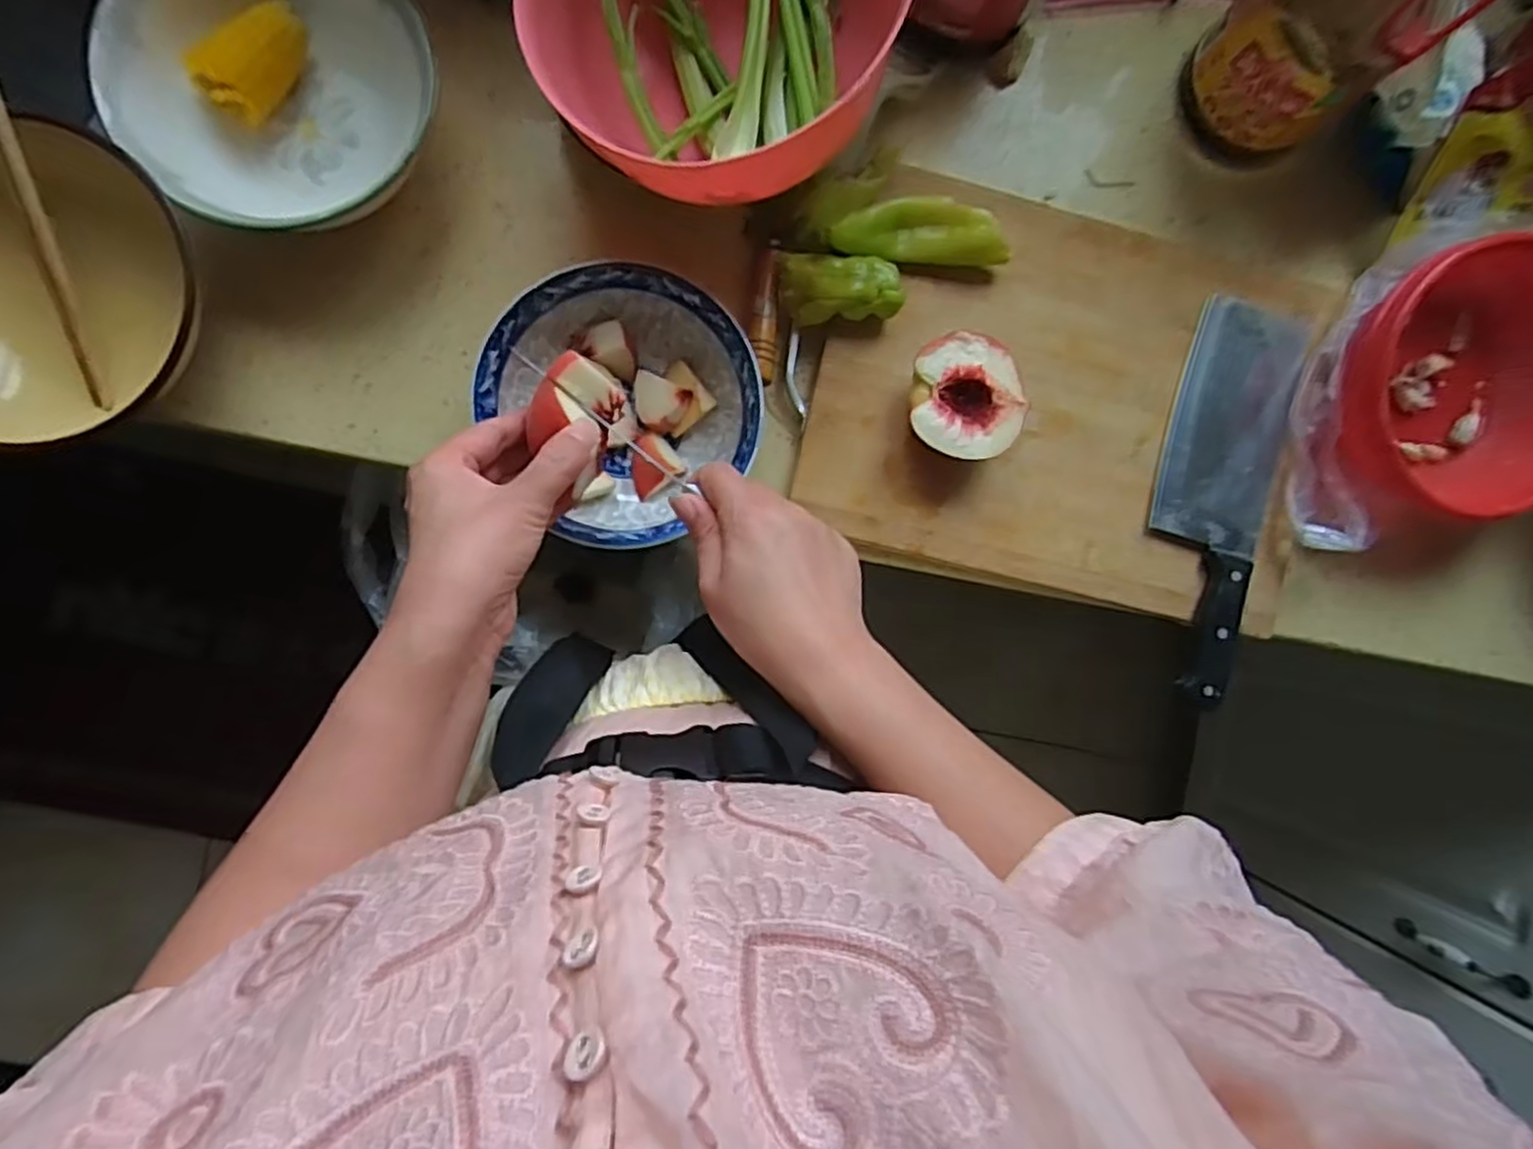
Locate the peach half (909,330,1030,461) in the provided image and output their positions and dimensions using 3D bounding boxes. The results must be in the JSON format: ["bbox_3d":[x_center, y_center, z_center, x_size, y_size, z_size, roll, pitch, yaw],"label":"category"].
[{"bbox_3d":[0.127,-0.113,0.496,0.070,0.039,0.076,0,90,-6],"label":"peach half"}]

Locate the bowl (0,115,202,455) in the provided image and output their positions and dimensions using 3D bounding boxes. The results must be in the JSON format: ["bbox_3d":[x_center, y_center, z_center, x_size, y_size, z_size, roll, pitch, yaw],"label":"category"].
[{"bbox_3d":[-0.409,-0.155,0.432,0.167,0.071,0.156,0,90,-6],"label":"bowl"}]

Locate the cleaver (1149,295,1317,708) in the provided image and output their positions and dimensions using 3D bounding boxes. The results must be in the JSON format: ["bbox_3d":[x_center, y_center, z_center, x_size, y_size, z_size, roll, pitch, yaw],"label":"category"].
[{"bbox_3d":[0.304,-0.053,0.517,0.078,0.021,0.263,16,89,-5],"label":"cleaver"}]

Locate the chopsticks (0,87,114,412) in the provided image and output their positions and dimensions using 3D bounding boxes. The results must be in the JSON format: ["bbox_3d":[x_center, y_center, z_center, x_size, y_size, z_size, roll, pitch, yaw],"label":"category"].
[{"bbox_3d":[-0.409,-0.211,0.420,0.016,0.015,0.231,-5,113,-6],"label":"chopsticks"}]

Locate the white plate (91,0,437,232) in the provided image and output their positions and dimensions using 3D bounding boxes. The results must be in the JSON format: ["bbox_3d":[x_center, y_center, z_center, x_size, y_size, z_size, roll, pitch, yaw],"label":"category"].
[{"bbox_3d":[-0.289,-0.290,0.463,0.166,0.070,0.173,28,87,-5],"label":"white plate"}]

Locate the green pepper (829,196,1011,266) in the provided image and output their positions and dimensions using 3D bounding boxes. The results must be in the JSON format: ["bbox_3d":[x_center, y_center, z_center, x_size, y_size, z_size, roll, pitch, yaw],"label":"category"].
[{"bbox_3d":[0.099,-0.222,0.496,0.111,0.029,0.034,3,90,-6],"label":"green pepper"}]

